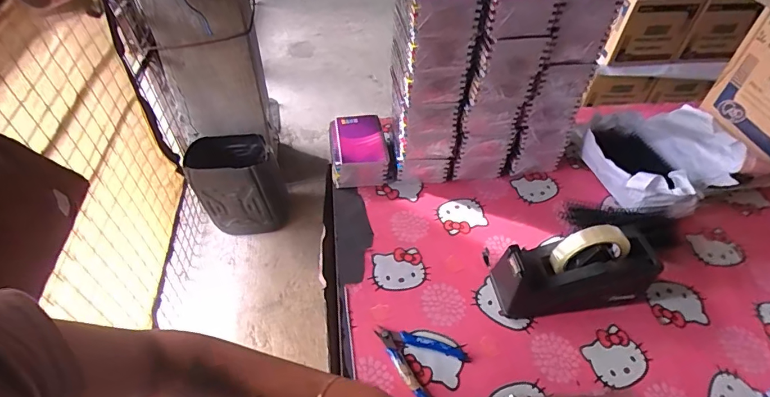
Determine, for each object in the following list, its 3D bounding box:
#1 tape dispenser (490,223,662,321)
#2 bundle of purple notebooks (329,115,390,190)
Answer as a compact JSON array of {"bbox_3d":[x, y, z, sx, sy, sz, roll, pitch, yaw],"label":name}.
[{"bbox_3d":[0.262,0.096,0.615,0.214,0.128,0.079,-6,48,-7],"label":"tape dispenser"},{"bbox_3d":[-0.049,-0.089,0.813,0.097,0.068,0.132,-6,48,-7],"label":"bundle of purple notebooks"}]

